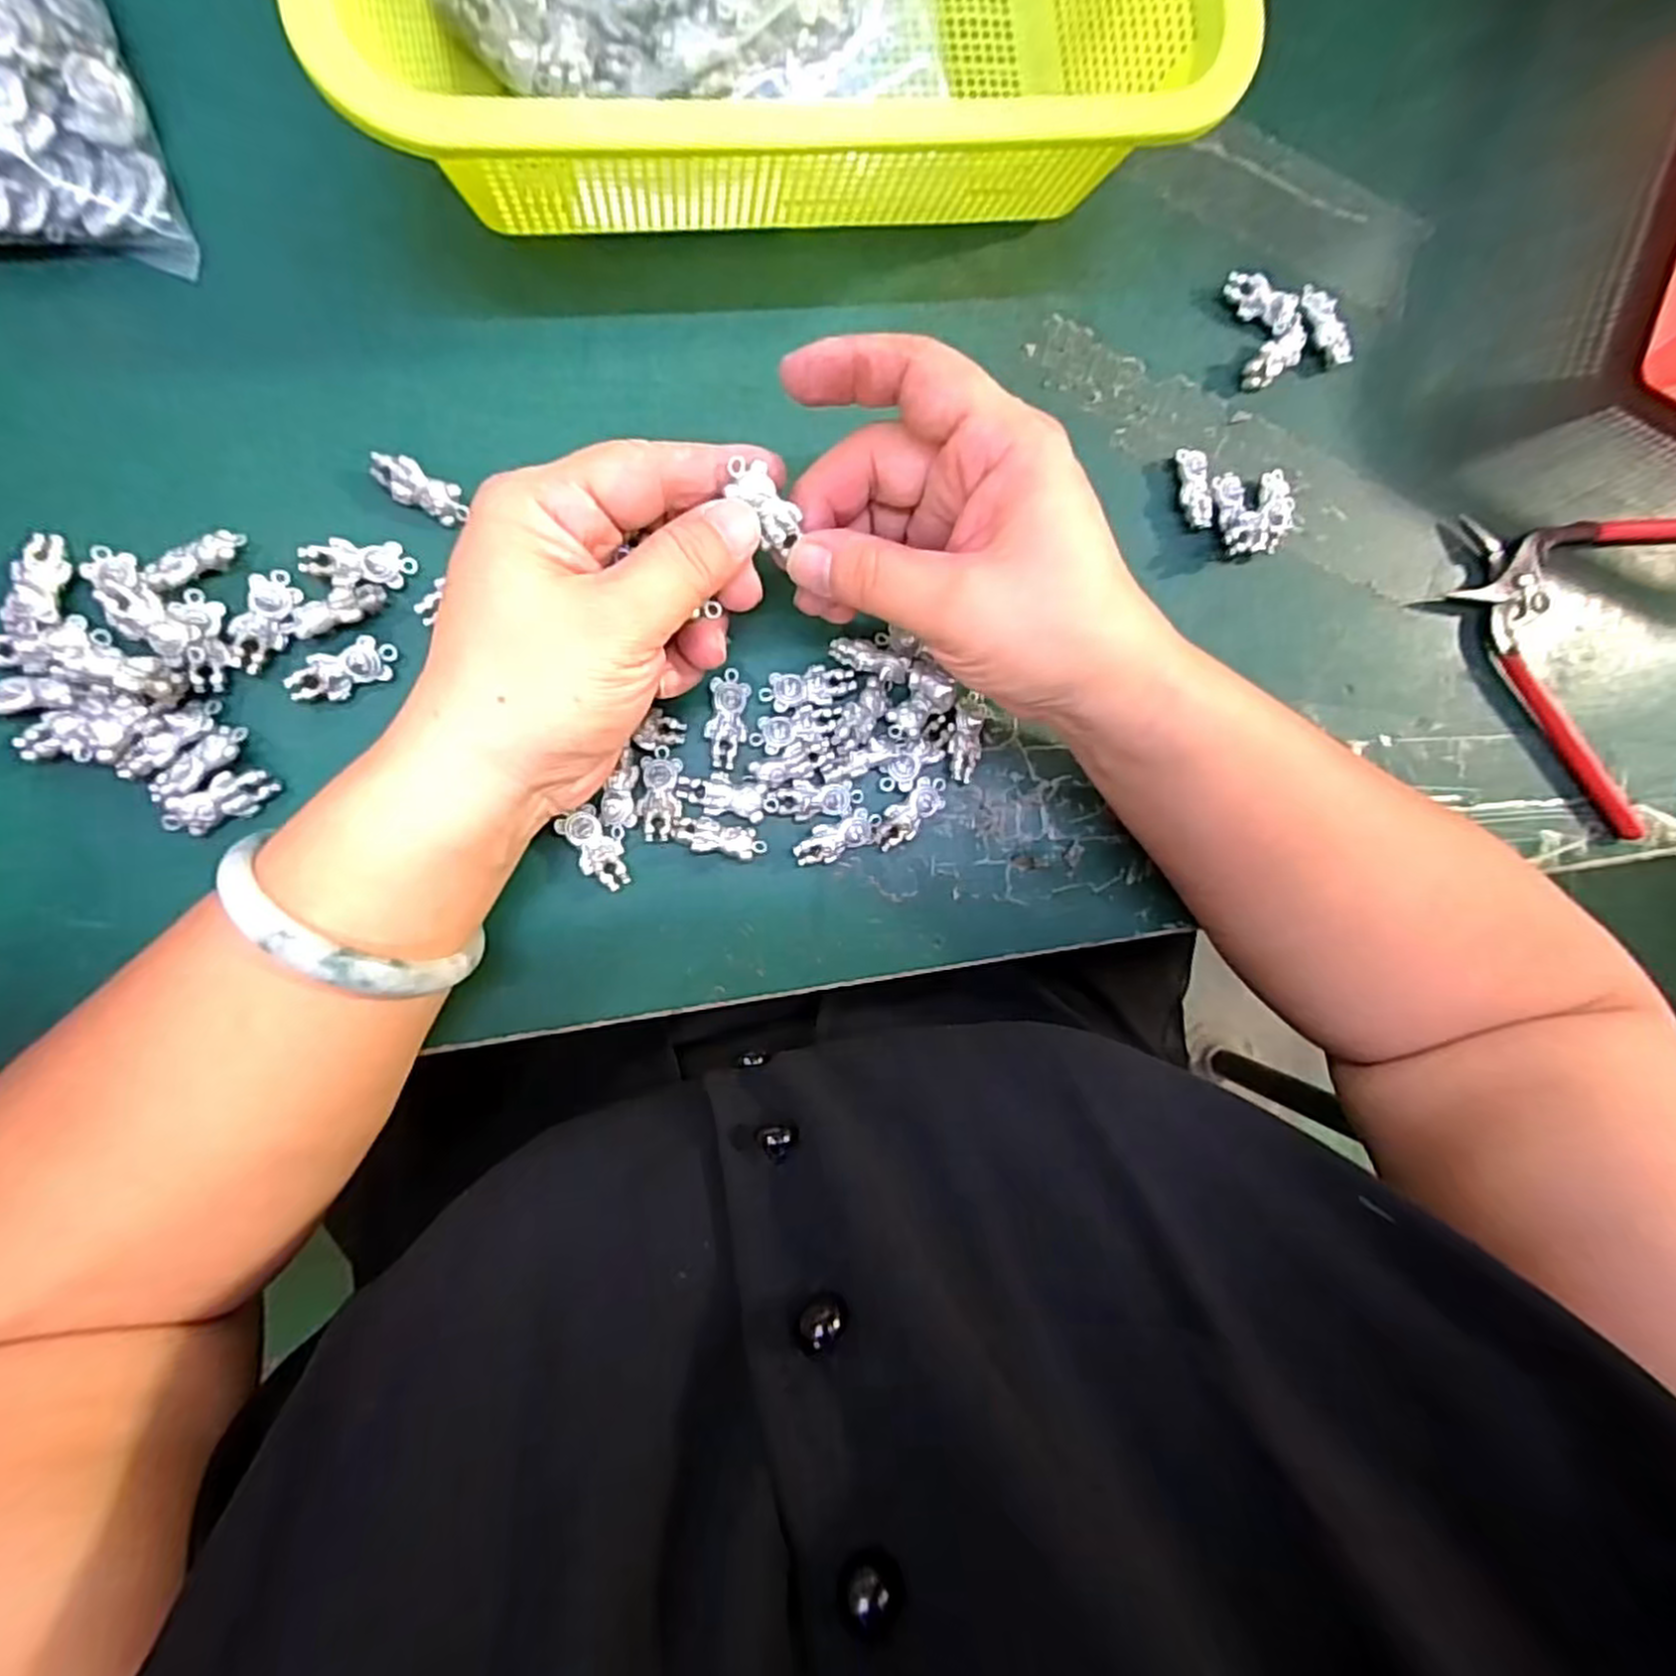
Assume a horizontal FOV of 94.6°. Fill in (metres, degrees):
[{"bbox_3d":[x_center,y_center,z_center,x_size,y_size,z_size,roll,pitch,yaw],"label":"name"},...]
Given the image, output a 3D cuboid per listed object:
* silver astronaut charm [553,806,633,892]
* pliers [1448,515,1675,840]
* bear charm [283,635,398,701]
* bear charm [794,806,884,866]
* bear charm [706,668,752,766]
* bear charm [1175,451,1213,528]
[{"bbox_3d":[-0.083,0.005,0.265,0.014,0.005,0.029,-32,94,-7],"label":"silver astronaut charm"},{"bbox_3d":[0.342,-0.105,0.334,0.147,0.011,0.148,44,84,-5],"label":"pliers"},{"bbox_3d":[-0.162,-0.054,0.253,0.034,0.004,0.015,-26,93,-8],"label":"bear charm"},{"bbox_3d":[0.000,0.000,0.278,0.033,0.007,0.013,-27,93,-8],"label":"bear charm"},{"bbox_3d":[-0.039,-0.042,0.271,0.014,0.004,0.034,5,89,-8],"label":"bear charm"},{"bbox_3d":[0.137,-0.135,0.300,0.012,0.008,0.031,-5,90,-8],"label":"bear charm"}]

